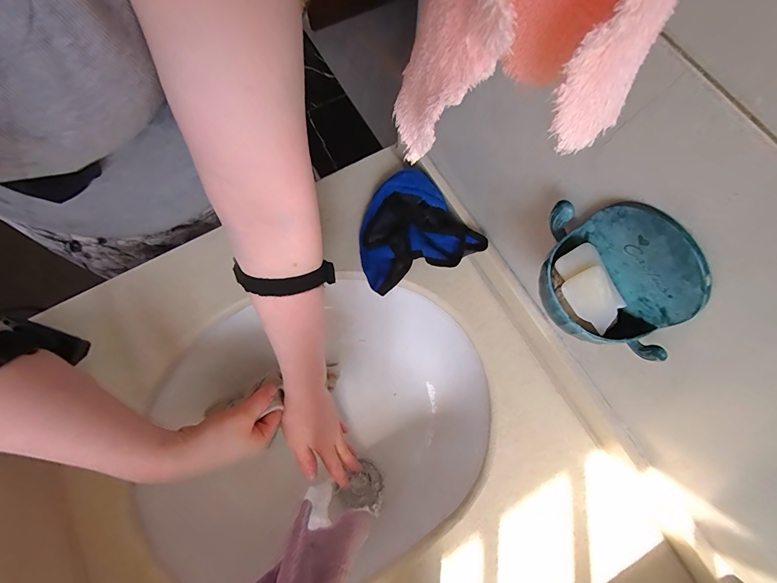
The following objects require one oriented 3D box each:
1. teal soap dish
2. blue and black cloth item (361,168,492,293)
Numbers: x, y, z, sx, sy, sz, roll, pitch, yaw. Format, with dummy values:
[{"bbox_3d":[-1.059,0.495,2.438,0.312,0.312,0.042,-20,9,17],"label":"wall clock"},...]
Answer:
[{"bbox_3d":[0.148,-0.008,0.257,0.058,0.091,0.120,-29,74,-8],"label":"teal soap dish"},{"bbox_3d":[0.020,-0.068,0.469,0.135,0.027,0.144,-41,70,11],"label":"blue and black cloth item"}]

